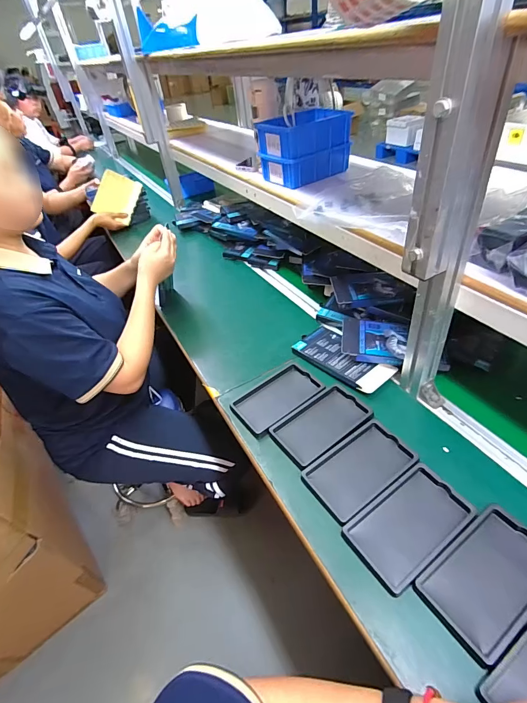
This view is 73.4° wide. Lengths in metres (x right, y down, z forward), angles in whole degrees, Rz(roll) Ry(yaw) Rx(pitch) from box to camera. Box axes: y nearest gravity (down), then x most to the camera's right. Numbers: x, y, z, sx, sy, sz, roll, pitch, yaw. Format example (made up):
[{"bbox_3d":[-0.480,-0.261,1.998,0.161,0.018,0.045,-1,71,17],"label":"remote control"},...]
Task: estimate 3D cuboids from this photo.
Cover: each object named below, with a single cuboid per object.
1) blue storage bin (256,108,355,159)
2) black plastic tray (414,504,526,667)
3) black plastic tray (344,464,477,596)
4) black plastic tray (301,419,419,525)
[{"bbox_3d":[0.094,-0.499,0.807,0.185,0.057,0.126,-28,45,-22],"label":"blue storage bin"},{"bbox_3d":[0.270,0.265,0.419,0.165,0.013,0.094,-28,45,-22],"label":"black plastic tray"},{"bbox_3d":[0.194,0.230,0.473,0.161,0.018,0.092,-28,46,-22],"label":"black plastic tray"},{"bbox_3d":[0.145,0.175,0.537,0.157,0.012,0.092,-27,45,-21],"label":"black plastic tray"}]

